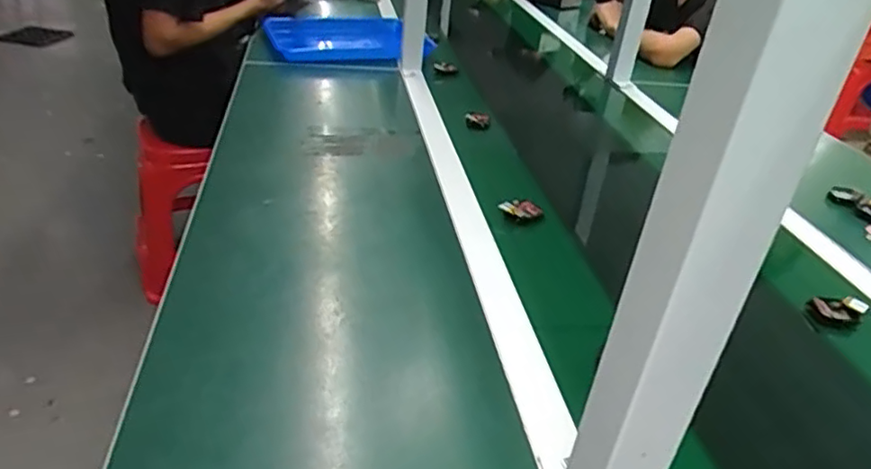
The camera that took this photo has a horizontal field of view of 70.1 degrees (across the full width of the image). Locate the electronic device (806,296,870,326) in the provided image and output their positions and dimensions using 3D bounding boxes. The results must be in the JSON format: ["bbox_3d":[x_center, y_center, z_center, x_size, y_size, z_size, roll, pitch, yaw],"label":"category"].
[{"bbox_3d":[0.427,0.081,0.658,0.055,0.020,0.027,7,32,-1],"label":"electronic device"}]

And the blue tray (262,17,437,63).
[{"bbox_3d":[-0.192,-0.405,1.306,0.318,0.055,0.280,-6,34,-20],"label":"blue tray"}]

